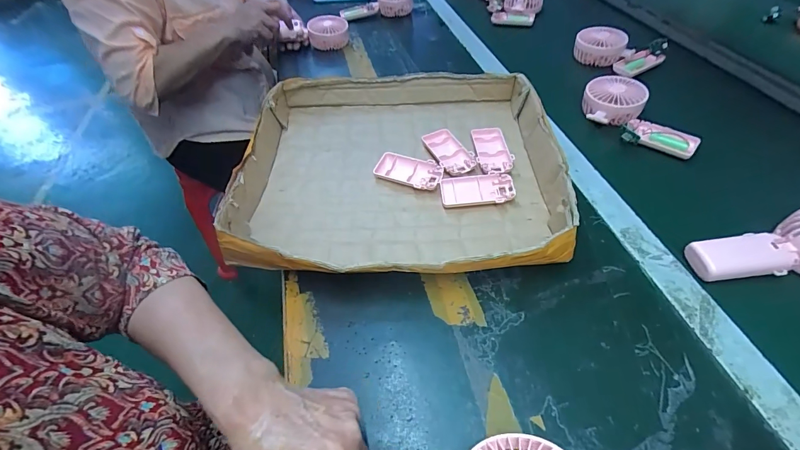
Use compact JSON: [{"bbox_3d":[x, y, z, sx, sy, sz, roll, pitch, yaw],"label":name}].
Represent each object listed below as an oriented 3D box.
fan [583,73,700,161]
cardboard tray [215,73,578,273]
[{"bbox_3d":[0.348,-0.163,0.549,0.085,0.045,0.173,-20,51,-12],"label":"fan"},{"bbox_3d":[-0.003,-0.087,0.495,0.396,0.063,0.371,-4,50,2],"label":"cardboard tray"}]

